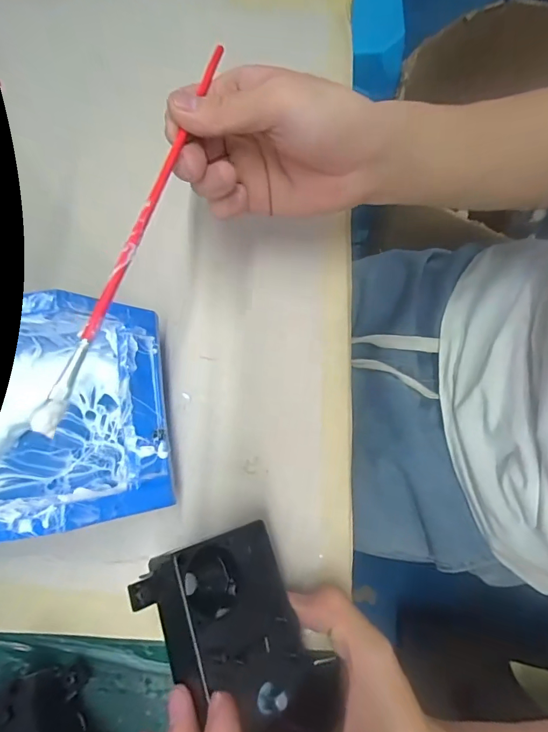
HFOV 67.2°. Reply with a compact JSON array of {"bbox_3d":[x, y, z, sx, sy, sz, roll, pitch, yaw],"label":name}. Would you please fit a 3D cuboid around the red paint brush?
[{"bbox_3d":[-0.060,-0.080,0.202,0.008,0.006,0.237,13,67,4],"label":"red paint brush"}]

